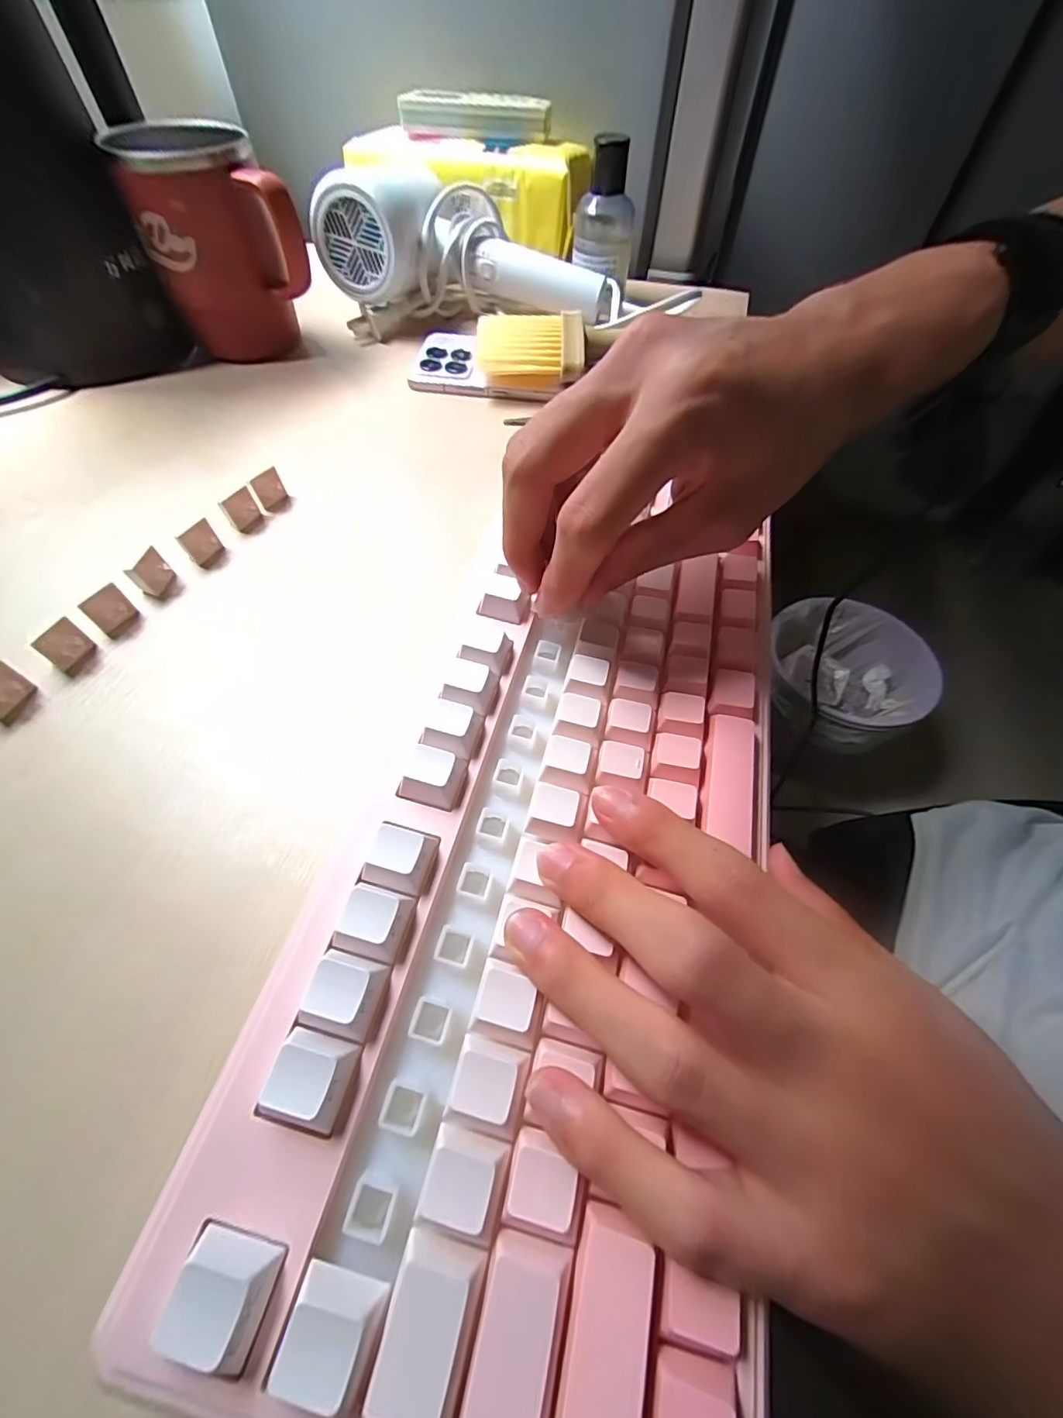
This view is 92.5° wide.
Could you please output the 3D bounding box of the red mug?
[{"bbox_3d":[-0.214,-0.315,0.356,0.087,0.114,0.102,-26,60,-18],"label":"red mug"}]

